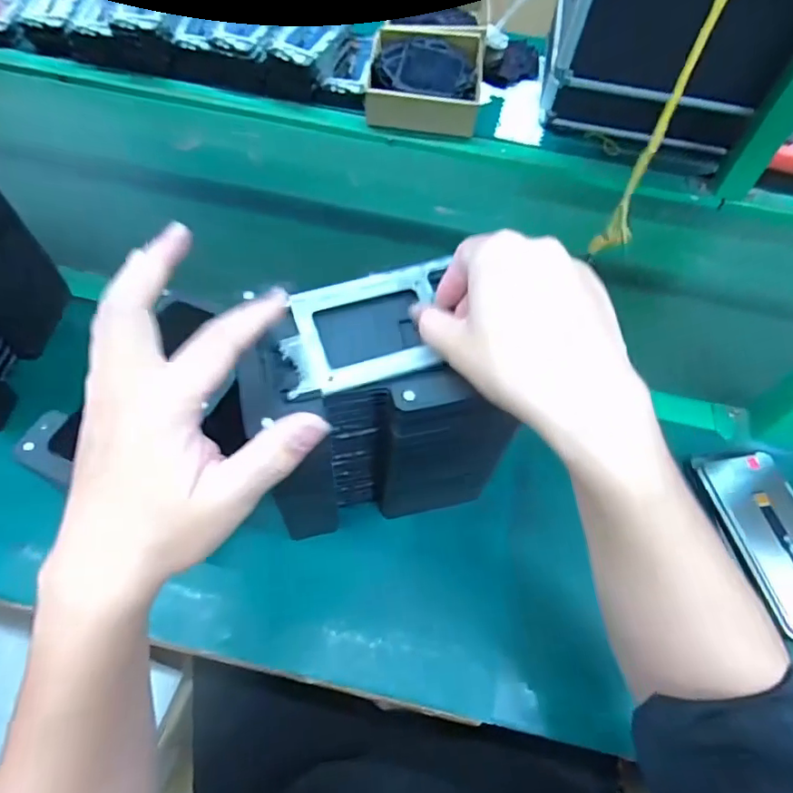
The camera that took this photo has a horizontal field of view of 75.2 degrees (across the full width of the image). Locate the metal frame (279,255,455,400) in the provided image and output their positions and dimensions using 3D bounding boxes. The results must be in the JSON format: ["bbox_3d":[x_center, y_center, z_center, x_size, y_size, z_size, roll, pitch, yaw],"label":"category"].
[{"bbox_3d":[-0.014,-0.046,0.320,0.116,0.006,0.078,-15,63,-10],"label":"metal frame"}]

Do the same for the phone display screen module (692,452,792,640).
[{"bbox_3d":[0.339,0.124,0.459,0.088,0.011,0.157,-5,59,-3],"label":"phone display screen module"}]

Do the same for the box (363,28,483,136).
[{"bbox_3d":[0.046,-0.491,0.797,0.167,0.059,0.191,7,60,0],"label":"box"}]

